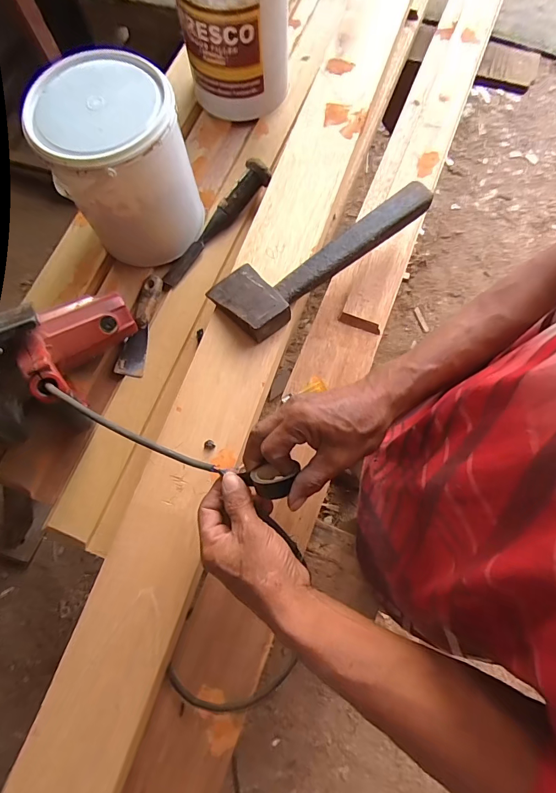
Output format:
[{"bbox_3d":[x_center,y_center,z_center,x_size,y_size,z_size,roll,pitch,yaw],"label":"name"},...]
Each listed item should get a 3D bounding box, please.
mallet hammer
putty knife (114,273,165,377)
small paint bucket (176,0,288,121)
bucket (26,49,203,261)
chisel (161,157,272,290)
[{"bbox_3d":[0.060,-0.211,0.533,0.325,0.041,0.116,-41,77,-11],"label":"mallet hammer"},{"bbox_3d":[-0.206,-0.111,0.581,0.039,0.019,0.164,11,73,4],"label":"putty knife"},{"bbox_3d":[-0.072,-0.613,0.625,0.167,0.197,0.183,0,73,0],"label":"small paint bucket"},{"bbox_3d":[-0.208,-0.311,0.537,0.168,0.201,0.163,0,73,0],"label":"bucket"},{"bbox_3d":[-0.103,-0.277,0.612,0.039,0.029,0.236,41,93,13],"label":"chisel"}]

